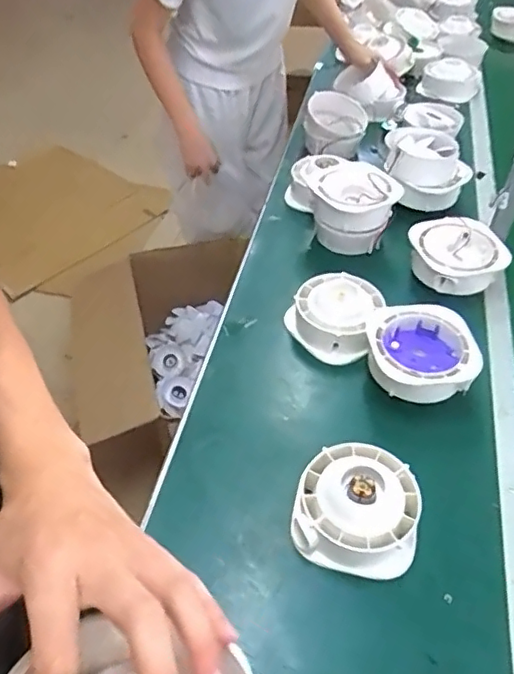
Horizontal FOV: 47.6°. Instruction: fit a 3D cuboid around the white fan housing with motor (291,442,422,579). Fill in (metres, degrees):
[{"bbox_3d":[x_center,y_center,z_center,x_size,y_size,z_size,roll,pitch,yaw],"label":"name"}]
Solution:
[{"bbox_3d":[0.112,0.189,0.652,0.129,0.069,0.132,0,47,0],"label":"white fan housing with motor"}]

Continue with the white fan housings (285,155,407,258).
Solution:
[{"bbox_3d":[0.138,-0.256,1.043,0.121,0.104,0.232,-23,51,-20],"label":"white fan housings"}]

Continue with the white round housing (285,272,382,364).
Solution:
[{"bbox_3d":[0.115,-0.033,0.878,0.127,0.075,0.132,0,47,0],"label":"white round housing"}]

